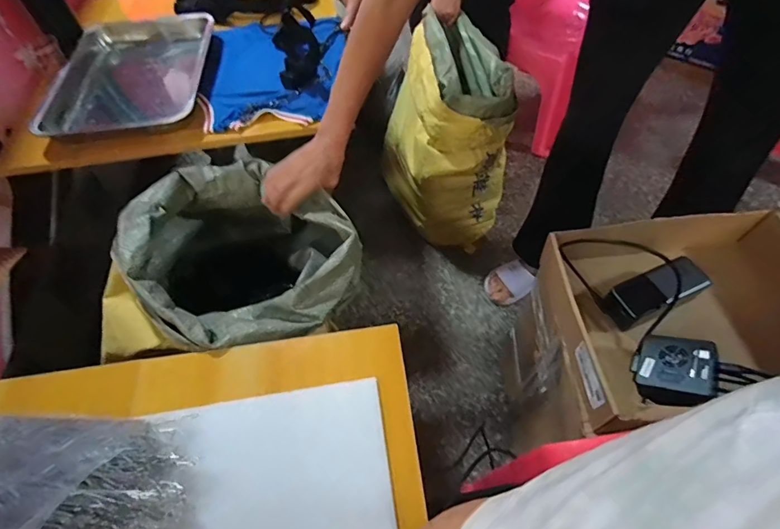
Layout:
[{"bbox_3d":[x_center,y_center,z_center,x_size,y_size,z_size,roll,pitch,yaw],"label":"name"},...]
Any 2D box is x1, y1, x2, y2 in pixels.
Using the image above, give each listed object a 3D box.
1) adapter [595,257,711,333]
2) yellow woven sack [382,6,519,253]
[{"bbox_3d":[0.403,0.046,0.646,0.148,0.056,0.061,-22,58,-12],"label":"adapter"},{"bbox_3d":[0.155,-0.364,1.227,0.274,0.492,0.437,-7,57,-2],"label":"yellow woven sack"}]

